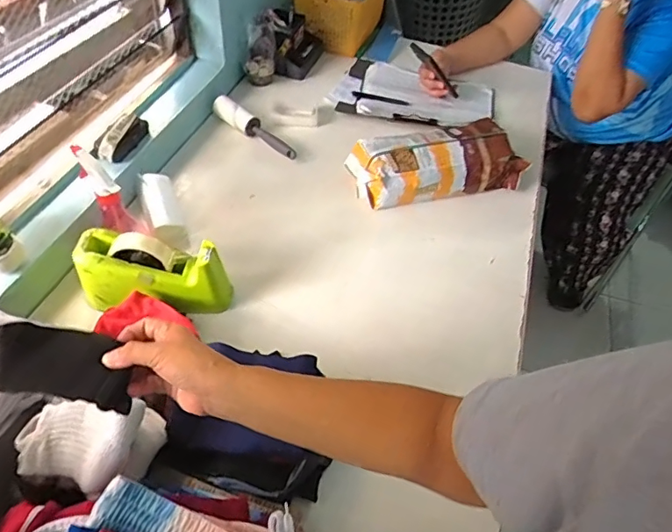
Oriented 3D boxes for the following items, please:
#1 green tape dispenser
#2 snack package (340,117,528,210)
[{"bbox_3d":[-0.256,0.017,0.723,0.196,0.129,0.069,8,50,1],"label":"green tape dispenser"},{"bbox_3d":[0.182,-0.185,0.929,0.300,0.096,0.109,-10,52,-13],"label":"snack package"}]

